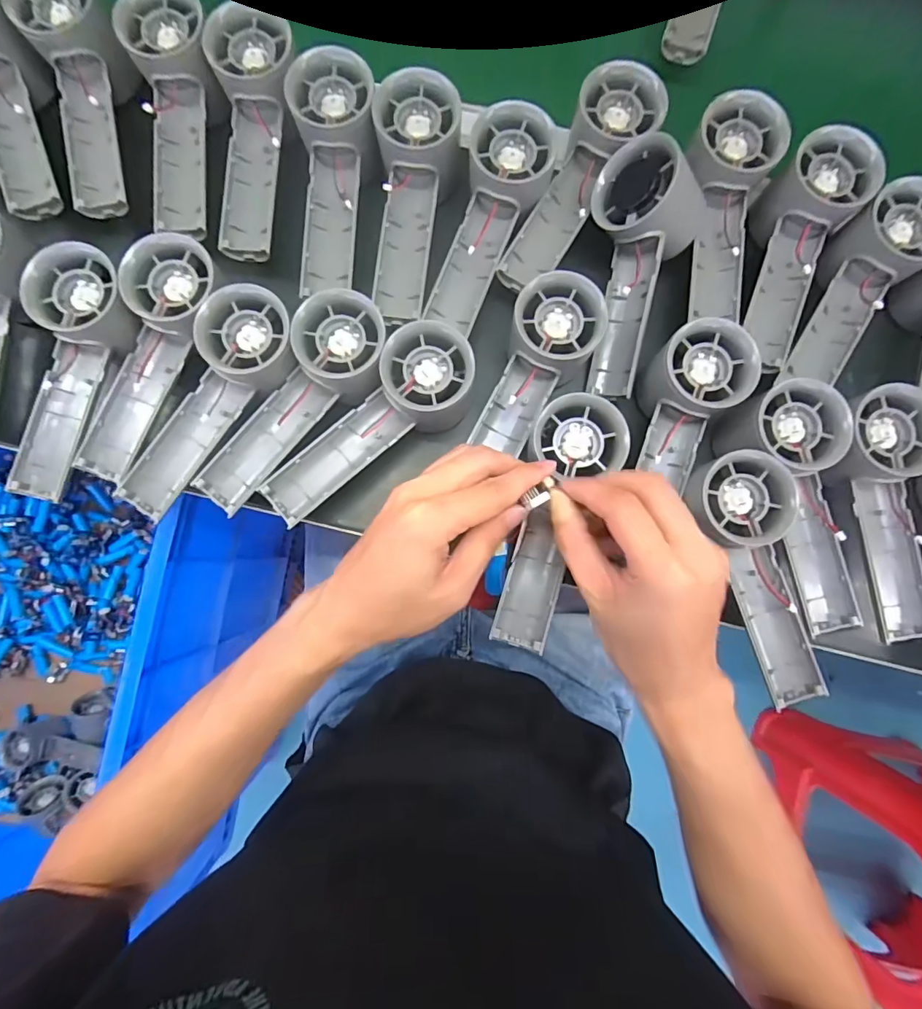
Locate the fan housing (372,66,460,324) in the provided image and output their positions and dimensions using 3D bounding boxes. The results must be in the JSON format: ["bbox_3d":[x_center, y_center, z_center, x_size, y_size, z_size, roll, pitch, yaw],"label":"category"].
[{"bbox_3d":[-0.031,-0.195,0.312,0.053,0.044,0.159,2,84,-1],"label":"fan housing"}]

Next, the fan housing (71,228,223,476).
[{"bbox_3d":[-0.201,-0.092,0.305,0.048,0.036,0.157,24,97,1],"label":"fan housing"}]

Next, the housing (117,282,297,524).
[{"bbox_3d":[-0.160,-0.062,0.302,0.052,0.032,0.156,36,98,2],"label":"housing"}]

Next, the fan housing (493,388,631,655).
[{"bbox_3d":[0.061,0.013,0.290,0.056,0.033,0.156,12,84,0],"label":"fan housing"}]

